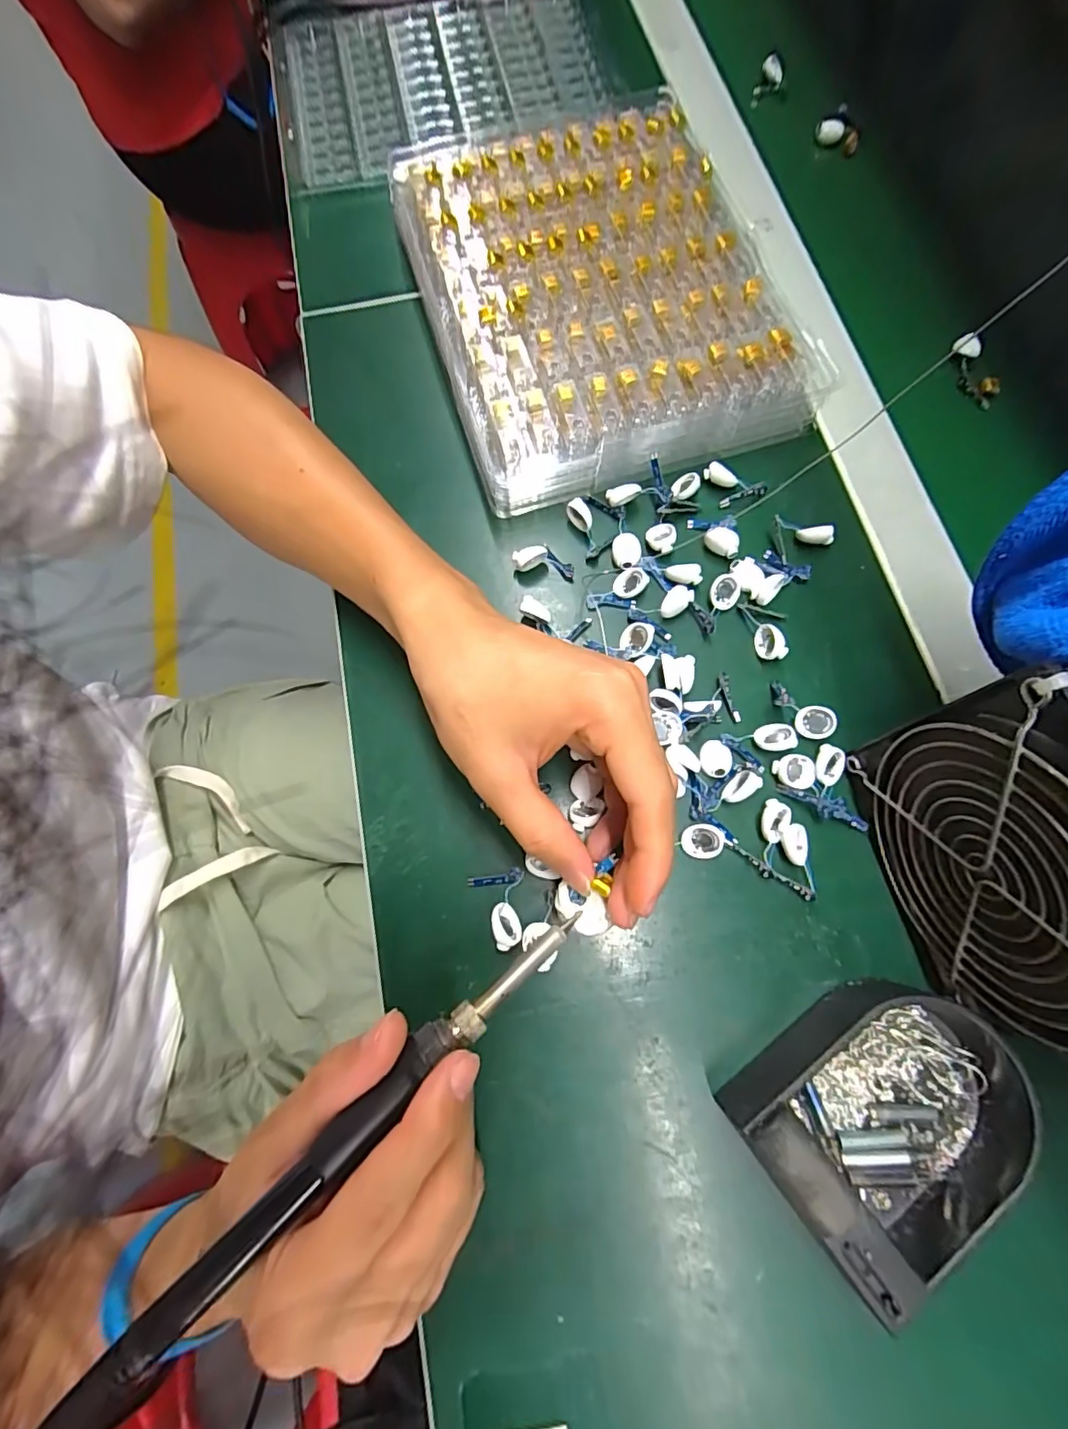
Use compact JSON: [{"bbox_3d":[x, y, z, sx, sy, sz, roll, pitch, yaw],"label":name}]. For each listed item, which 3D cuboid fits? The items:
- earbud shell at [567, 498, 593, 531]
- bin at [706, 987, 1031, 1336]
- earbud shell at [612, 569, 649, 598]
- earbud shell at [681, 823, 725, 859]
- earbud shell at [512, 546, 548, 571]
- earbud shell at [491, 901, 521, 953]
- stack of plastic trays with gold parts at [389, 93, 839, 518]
[{"bbox_3d":[0.026,-0.110,0.310,0.009,0.013,0.017,-36,76,-8],"label":"earbud shell"},{"bbox_3d":[0.138,0.156,0.214,0.101,0.038,0.086,-36,76,-8],"label":"bin"},{"bbox_3d":[0.052,-0.071,0.300,0.019,0.004,0.015,-28,68,19],"label":"earbud shell"},{"bbox_3d":[0.079,0.059,0.260,0.019,0.004,0.016,-3,93,17],"label":"earbud shell"},{"bbox_3d":[-0.002,-0.085,0.305,0.018,0.016,0.006,-15,74,-2],"label":"earbud shell"},{"bbox_3d":[-0.013,0.095,0.252,0.012,0.010,0.019,-18,74,-3],"label":"earbud shell"},{"bbox_3d":[0.037,-0.244,0.337,0.198,0.035,0.234,-14,74,-2],"label":"stack of plastic trays with gold parts"}]

